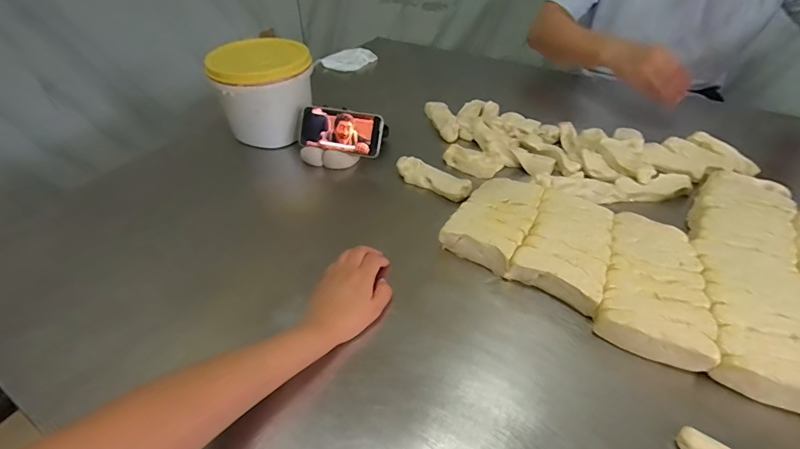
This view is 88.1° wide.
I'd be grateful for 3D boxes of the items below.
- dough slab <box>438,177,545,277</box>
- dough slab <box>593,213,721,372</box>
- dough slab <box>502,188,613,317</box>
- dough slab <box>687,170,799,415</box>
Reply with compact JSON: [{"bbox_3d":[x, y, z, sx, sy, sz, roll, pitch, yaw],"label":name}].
[{"bbox_3d":[0.139,-0.010,0.594,0.102,0.035,0.169,22,47,24],"label":"dough slab"},{"bbox_3d":[0.305,0.069,0.499,0.109,0.044,0.207,17,45,19],"label":"dough slab"},{"bbox_3d":[0.221,0.030,0.547,0.104,0.041,0.175,21,46,23],"label":"dough slab"},{"bbox_3d":[0.438,0.037,0.522,0.116,0.040,0.387,20,46,22],"label":"dough slab"}]

